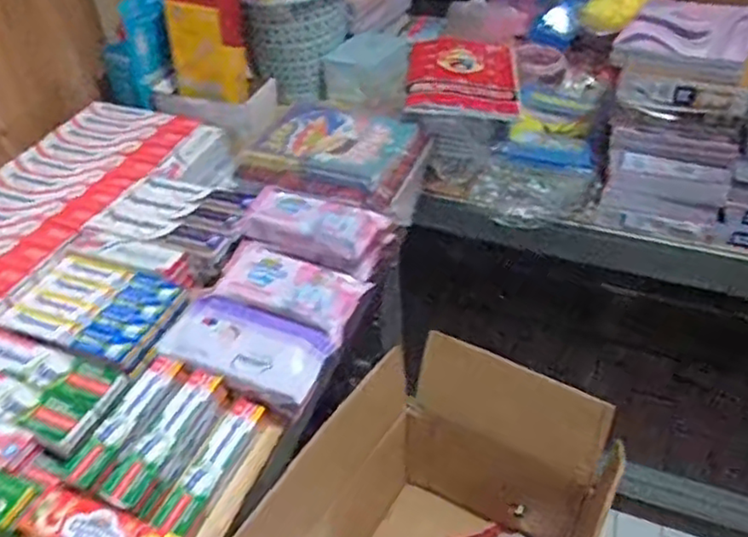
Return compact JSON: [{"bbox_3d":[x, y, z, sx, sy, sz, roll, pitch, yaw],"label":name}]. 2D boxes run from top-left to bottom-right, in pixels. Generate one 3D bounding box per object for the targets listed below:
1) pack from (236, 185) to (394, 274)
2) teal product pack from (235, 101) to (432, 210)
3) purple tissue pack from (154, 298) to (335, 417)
[{"bbox_3d":[-0.083,-0.062,0.890,0.193,0.042,0.101,16,46,20],"label":"pack"},{"bbox_3d":[-0.060,-0.175,0.991,0.235,0.068,0.192,14,45,17],"label":"teal product pack"},{"bbox_3d":[-0.148,0.093,0.772,0.188,0.032,0.097,13,45,16],"label":"purple tissue pack"}]

